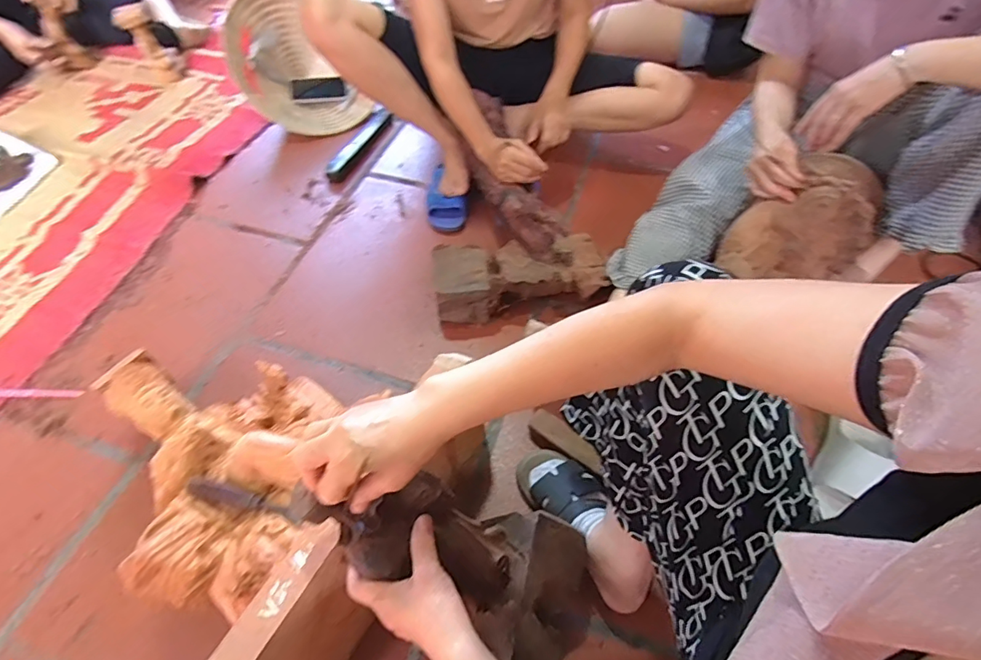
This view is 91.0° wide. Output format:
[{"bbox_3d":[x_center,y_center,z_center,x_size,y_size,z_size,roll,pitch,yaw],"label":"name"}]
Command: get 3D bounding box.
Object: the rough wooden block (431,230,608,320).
[{"bbox_3d":[0.055,-0.097,0.936,0.321,0.104,0.130,-6,54,-4],"label":"rough wooden block"}]

